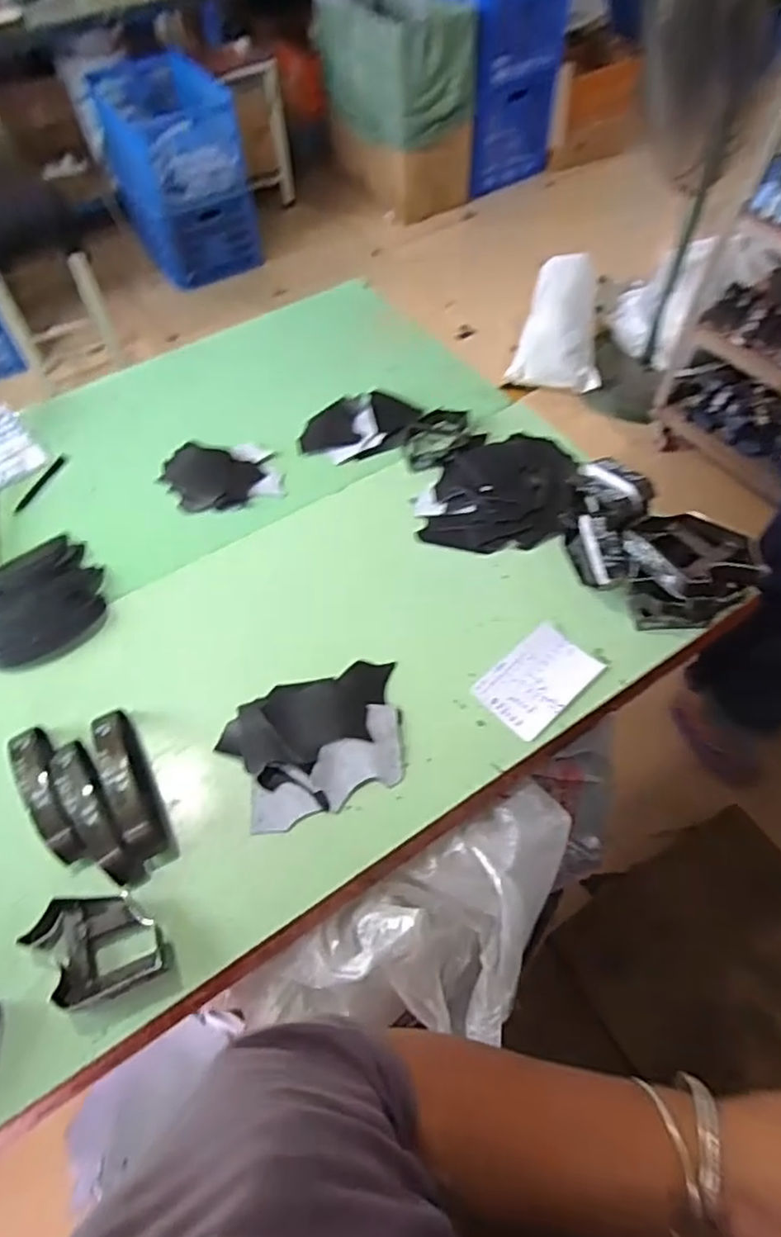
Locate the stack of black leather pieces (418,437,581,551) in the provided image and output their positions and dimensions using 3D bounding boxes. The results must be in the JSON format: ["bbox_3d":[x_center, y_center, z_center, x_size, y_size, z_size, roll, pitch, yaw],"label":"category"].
[{"bbox_3d":[0.176,-0.218,1.040,0.233,0.050,0.268,15,65,7],"label":"stack of black leather pieces"}]

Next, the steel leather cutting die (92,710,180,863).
[{"bbox_3d":[-0.306,0.195,0.771,0.045,0.079,0.190,-24,66,-11],"label":"steel leather cutting die"}]

